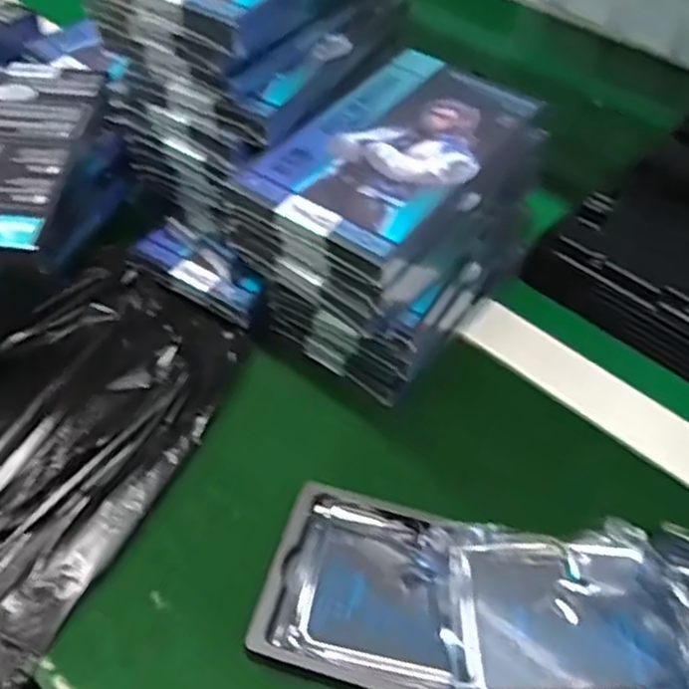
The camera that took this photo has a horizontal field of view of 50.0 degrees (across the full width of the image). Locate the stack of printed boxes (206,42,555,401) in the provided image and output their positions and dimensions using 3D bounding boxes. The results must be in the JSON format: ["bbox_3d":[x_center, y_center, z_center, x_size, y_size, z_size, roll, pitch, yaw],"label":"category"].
[{"bbox_3d":[0.035,-0.069,0.437,0.103,0.125,0.181,32,55,23],"label":"stack of printed boxes"}]

